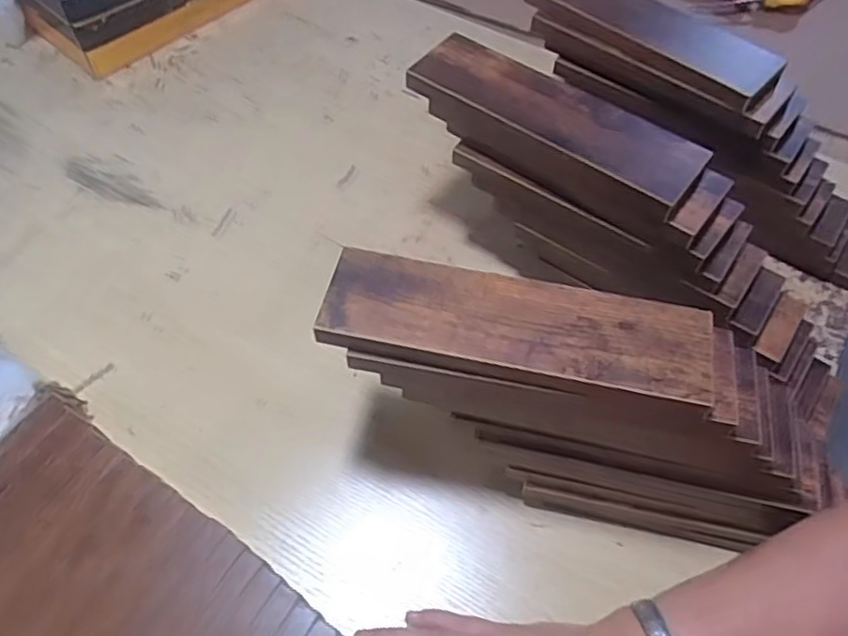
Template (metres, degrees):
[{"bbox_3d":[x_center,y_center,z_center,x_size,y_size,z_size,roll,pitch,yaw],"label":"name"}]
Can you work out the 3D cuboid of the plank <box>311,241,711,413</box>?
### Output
[{"bbox_3d":[0.051,0.003,0.366,0.210,0.013,0.061,10,58,5],"label":"plank"}]

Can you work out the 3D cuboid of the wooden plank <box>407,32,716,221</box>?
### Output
[{"bbox_3d":[0.092,-0.143,0.462,0.210,0.019,0.059,33,63,18],"label":"wooden plank"}]

